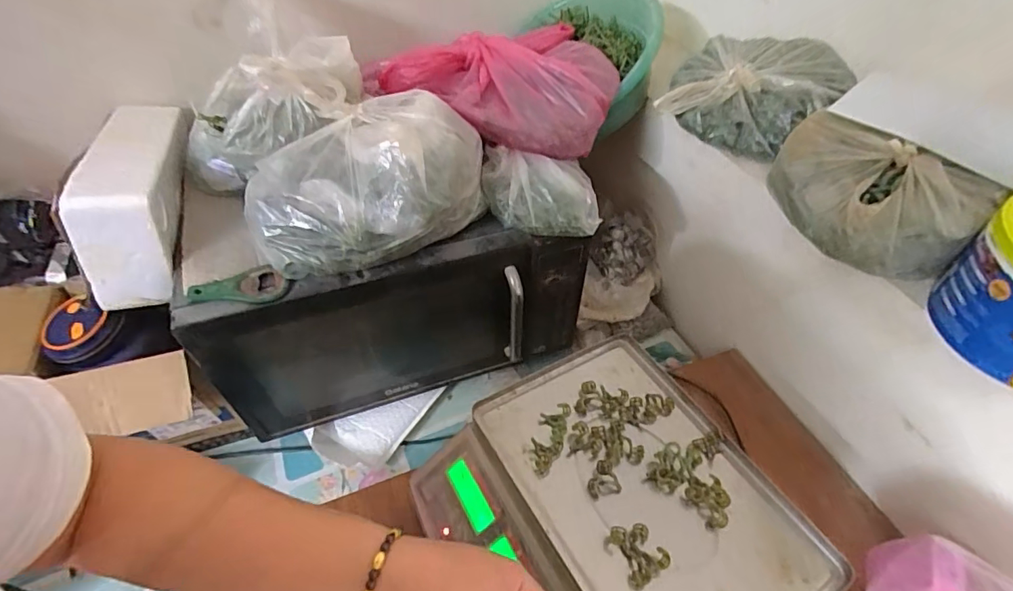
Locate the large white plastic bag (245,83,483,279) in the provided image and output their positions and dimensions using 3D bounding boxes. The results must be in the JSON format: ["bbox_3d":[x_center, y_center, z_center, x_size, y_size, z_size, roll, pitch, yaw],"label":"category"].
[{"bbox_3d":[-0.143,-0.113,0.494,0.237,0.120,0.148,-2,47,-3],"label":"large white plastic bag"}]

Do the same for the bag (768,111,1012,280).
[{"bbox_3d":[0.330,-0.094,0.460,0.099,0.083,0.184,-34,56,-28],"label":"bag"}]

